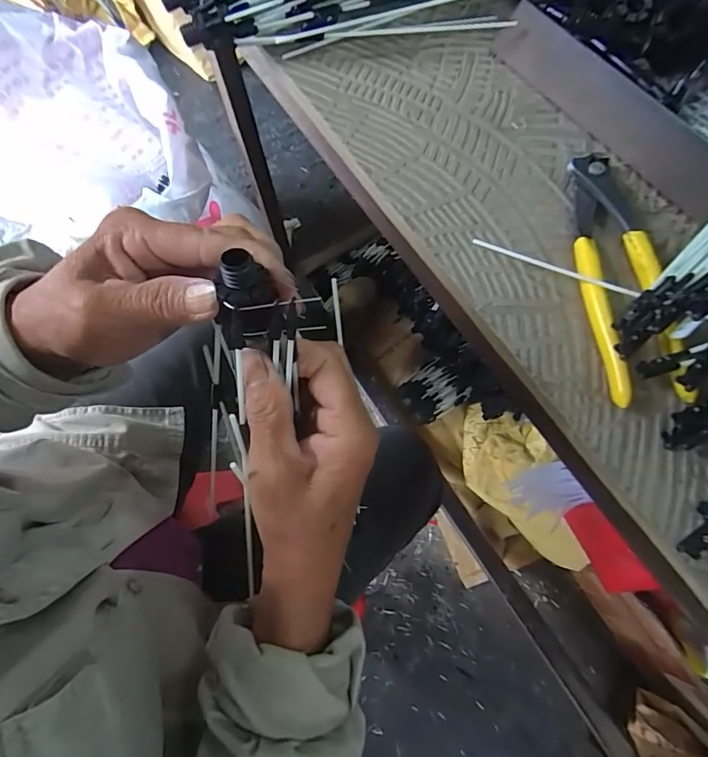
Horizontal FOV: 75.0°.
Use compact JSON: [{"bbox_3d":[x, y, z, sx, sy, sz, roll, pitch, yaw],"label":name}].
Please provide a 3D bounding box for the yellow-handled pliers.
[{"bbox_3d":[0.158,-0.063,0.276,0.050,0.023,0.157,-2,72,1],"label":"yellow-handled pliers"}]

